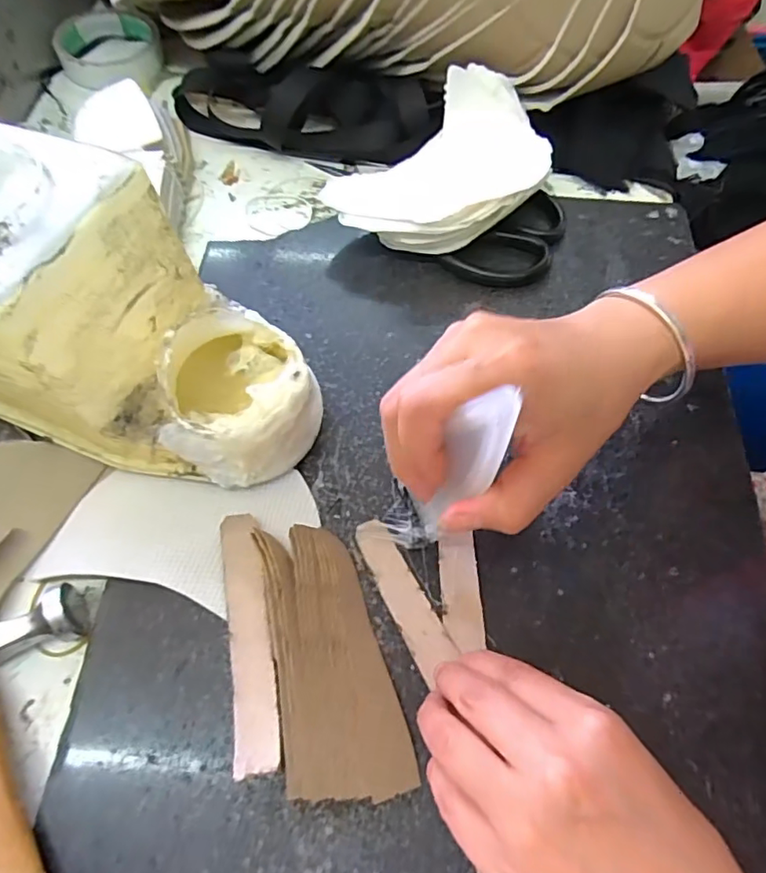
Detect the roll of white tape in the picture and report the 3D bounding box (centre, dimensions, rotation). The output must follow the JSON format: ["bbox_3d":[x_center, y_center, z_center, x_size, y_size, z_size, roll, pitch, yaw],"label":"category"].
[{"bbox_3d":[-0.247,-0.354,0.512,0.087,0.023,0.086,-13,63,-8],"label":"roll of white tape"}]

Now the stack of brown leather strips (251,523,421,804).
[{"bbox_3d":[-0.024,0.100,0.261,0.052,0.010,0.119,-5,64,-21],"label":"stack of brown leather strips"}]

